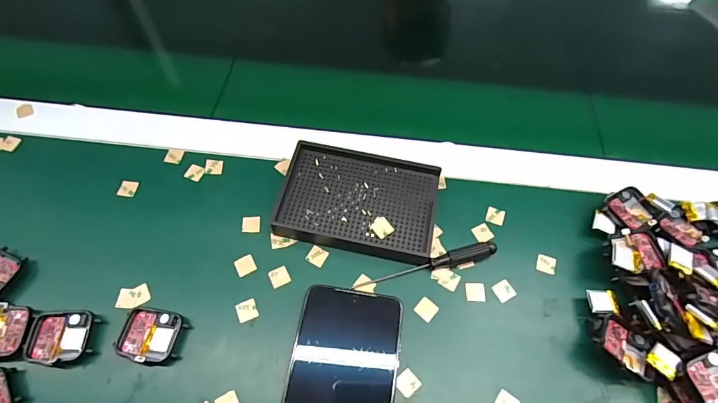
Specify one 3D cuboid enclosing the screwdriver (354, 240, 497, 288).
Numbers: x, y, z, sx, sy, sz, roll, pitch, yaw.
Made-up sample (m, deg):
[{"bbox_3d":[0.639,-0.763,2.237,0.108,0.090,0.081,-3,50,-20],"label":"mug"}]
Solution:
[{"bbox_3d":[0.057,0.055,0.333,0.124,0.014,0.013,-15,63,-10],"label":"screwdriver"}]

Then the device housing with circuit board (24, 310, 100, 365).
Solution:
[{"bbox_3d":[-0.224,0.103,0.300,0.043,0.010,0.038,1,61,-1],"label":"device housing with circuit board"}]

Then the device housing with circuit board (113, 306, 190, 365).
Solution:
[{"bbox_3d":[-0.159,0.103,0.303,0.045,0.013,0.038,11,61,4],"label":"device housing with circuit board"}]

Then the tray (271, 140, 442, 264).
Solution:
[{"bbox_3d":[0.001,-0.002,0.360,0.136,0.020,0.092,11,61,4],"label":"tray"}]

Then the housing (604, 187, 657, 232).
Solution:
[{"bbox_3d":[0.241,0.007,0.351,0.041,0.009,0.038,-20,64,-13],"label":"housing"}]

